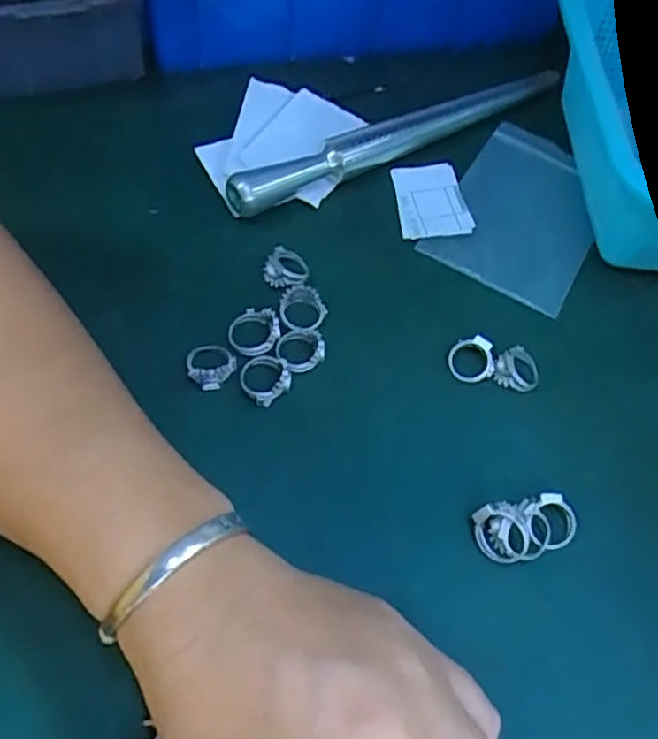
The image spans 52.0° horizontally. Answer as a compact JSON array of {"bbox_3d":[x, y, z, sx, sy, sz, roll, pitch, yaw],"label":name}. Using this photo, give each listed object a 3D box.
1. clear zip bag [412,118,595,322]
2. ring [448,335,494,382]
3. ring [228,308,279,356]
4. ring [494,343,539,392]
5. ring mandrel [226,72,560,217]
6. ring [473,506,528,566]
[{"bbox_3d":[0.108,-0.087,0.369,0.078,0.006,0.114,29,59,11],"label":"clear zip bag"},{"bbox_3d":[0.066,-0.005,0.314,0.019,0.013,0.019,2,58,-3],"label":"ring"},{"bbox_3d":[-0.035,-0.019,0.310,0.023,0.005,0.024,3,58,-5],"label":"ring"},{"bbox_3d":[0.088,-0.001,0.316,0.021,0.007,0.021,3,58,-5],"label":"ring"},{"bbox_3d":[0.046,-0.134,0.382,0.227,0.021,0.018,-27,65,-22],"label":"ring mandrel"},{"bbox_3d":[0.068,0.065,0.269,0.017,0.012,0.021,-12,60,-15],"label":"ring"}]

